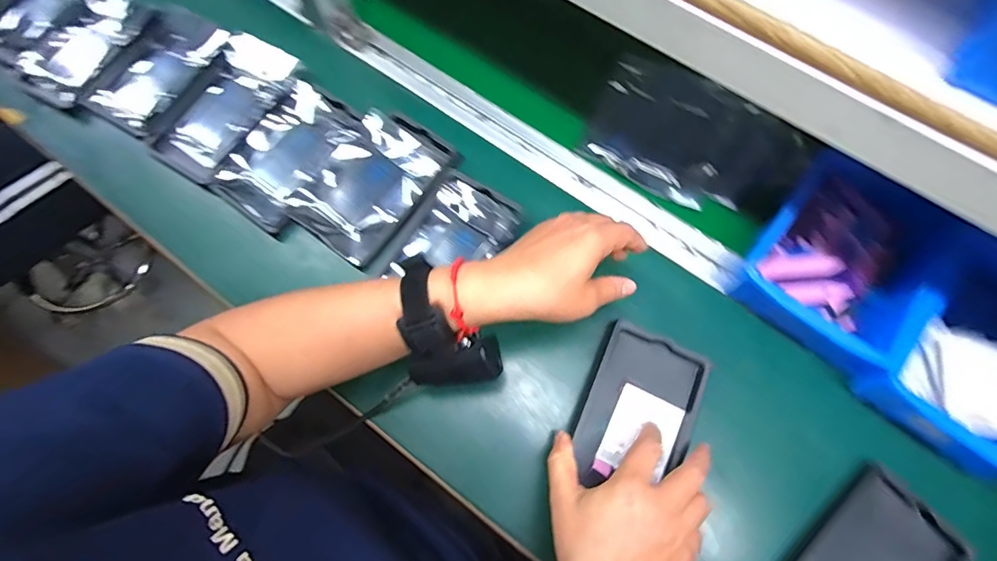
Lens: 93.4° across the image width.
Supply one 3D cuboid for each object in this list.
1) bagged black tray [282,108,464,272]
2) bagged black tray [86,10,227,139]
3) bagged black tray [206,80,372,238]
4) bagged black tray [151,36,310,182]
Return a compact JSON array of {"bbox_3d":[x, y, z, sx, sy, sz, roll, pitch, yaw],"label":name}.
[{"bbox_3d":[-0.131,-0.103,0.484,0.114,0.019,0.157,36,76,10],"label":"bagged black tray"},{"bbox_3d":[-0.388,-0.241,0.534,0.099,0.025,0.154,35,76,10],"label":"bagged black tray"},{"bbox_3d":[-0.221,-0.134,0.500,0.100,0.022,0.155,34,76,10],"label":"bagged black tray"},{"bbox_3d":[-0.297,-0.189,0.521,0.094,0.036,0.168,29,75,8],"label":"bagged black tray"}]

